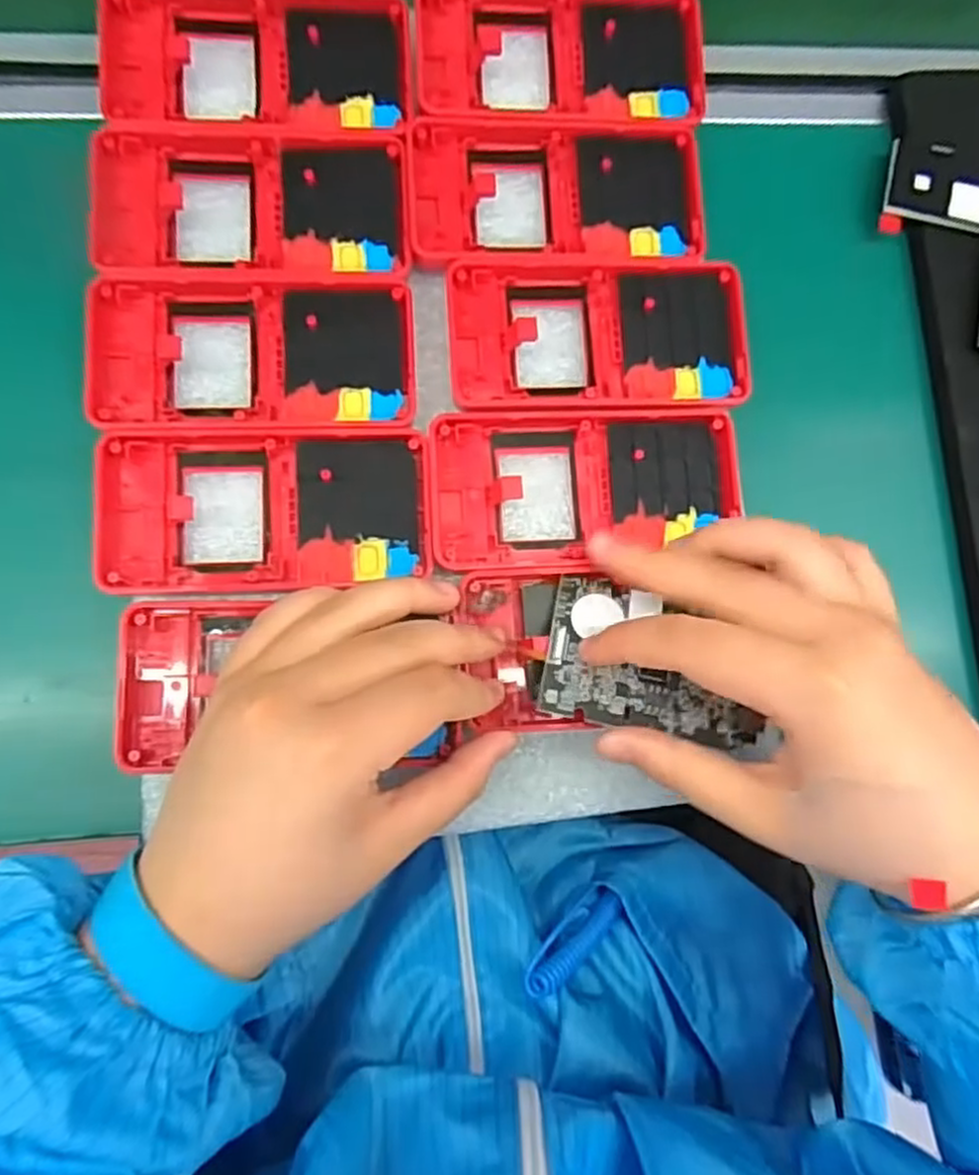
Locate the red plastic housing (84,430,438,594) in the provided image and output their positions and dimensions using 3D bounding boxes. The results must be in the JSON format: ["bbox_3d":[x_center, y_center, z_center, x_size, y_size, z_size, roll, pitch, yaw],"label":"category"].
[{"bbox_3d":[-0.084,-0.030,0.285,0.120,0.012,0.060,-3,84,-5],"label":"red plastic housing"}]

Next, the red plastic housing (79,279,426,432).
[{"bbox_3d":[-0.091,-0.091,0.294,0.121,0.009,0.059,-2,84,-5],"label":"red plastic housing"}]

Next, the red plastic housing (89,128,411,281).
[{"bbox_3d":[-0.094,-0.153,0.301,0.121,0.011,0.062,-3,84,-5],"label":"red plastic housing"}]

